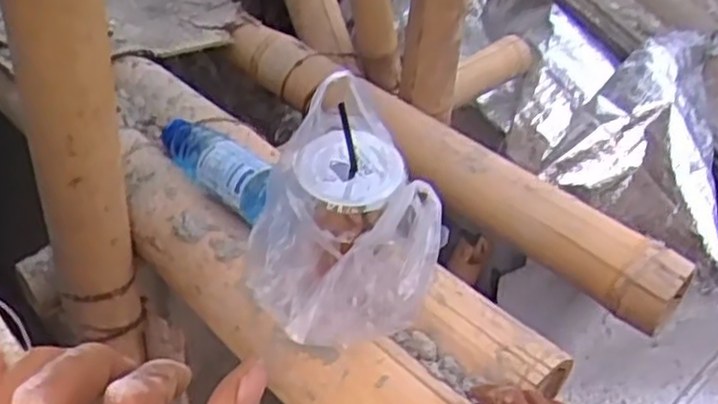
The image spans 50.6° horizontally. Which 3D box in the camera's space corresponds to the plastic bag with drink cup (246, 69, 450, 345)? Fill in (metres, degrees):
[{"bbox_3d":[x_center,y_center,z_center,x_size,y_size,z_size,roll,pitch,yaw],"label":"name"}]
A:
[{"bbox_3d":[-0.016,-0.001,0.656,0.150,0.179,0.192,-1,38,-8],"label":"plastic bag with drink cup"}]

